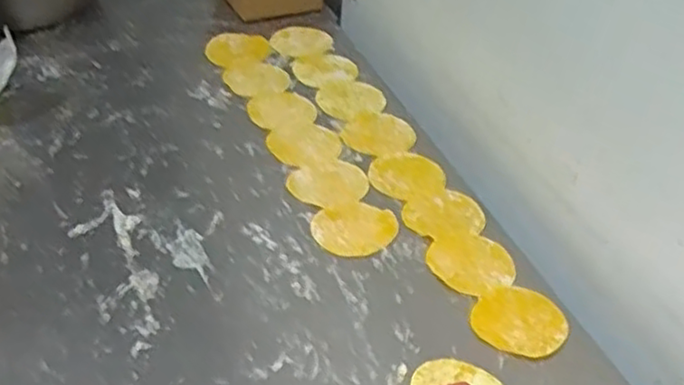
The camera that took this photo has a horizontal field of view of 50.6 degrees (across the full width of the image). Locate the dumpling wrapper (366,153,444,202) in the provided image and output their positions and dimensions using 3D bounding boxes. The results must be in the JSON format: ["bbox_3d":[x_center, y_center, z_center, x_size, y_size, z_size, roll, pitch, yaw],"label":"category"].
[{"bbox_3d":[0.074,-0.021,0.830,0.084,0.004,0.074,-10,46,-17],"label":"dumpling wrapper"}]

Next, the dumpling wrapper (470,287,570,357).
[{"bbox_3d":[0.169,0.120,0.682,0.083,0.004,0.082,5,45,-5],"label":"dumpling wrapper"}]

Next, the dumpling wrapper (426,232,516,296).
[{"bbox_3d":[0.131,0.071,0.733,0.085,0.004,0.080,4,44,-4],"label":"dumpling wrapper"}]

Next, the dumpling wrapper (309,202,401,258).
[{"bbox_3d":[0.015,0.038,0.760,0.091,0.004,0.072,-8,46,-15],"label":"dumpling wrapper"}]

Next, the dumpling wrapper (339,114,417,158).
[{"bbox_3d":[0.044,-0.072,0.886,0.087,0.004,0.084,4,44,-4],"label":"dumpling wrapper"}]

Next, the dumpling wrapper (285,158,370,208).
[{"bbox_3d":[-0.015,-0.010,0.811,0.084,0.004,0.073,-18,44,-17],"label":"dumpling wrapper"}]

